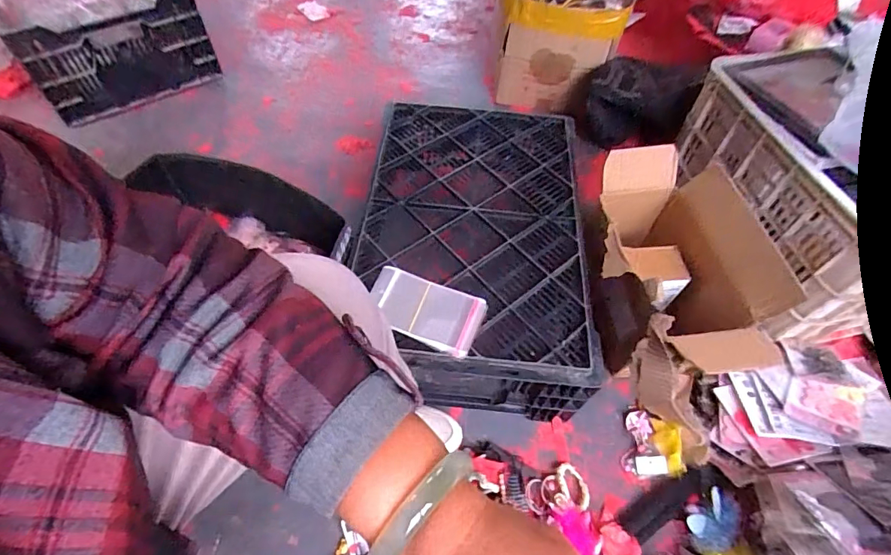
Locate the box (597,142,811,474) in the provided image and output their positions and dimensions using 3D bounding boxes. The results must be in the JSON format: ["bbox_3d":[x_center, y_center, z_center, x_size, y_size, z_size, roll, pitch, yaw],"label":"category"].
[{"bbox_3d":[0.366,0.023,0.759,0.223,0.241,0.412,-4,55,-6],"label":"box"}]

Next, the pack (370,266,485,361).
[{"bbox_3d":[-0.031,0.046,0.658,0.165,0.020,0.098,20,56,11],"label":"pack"}]

